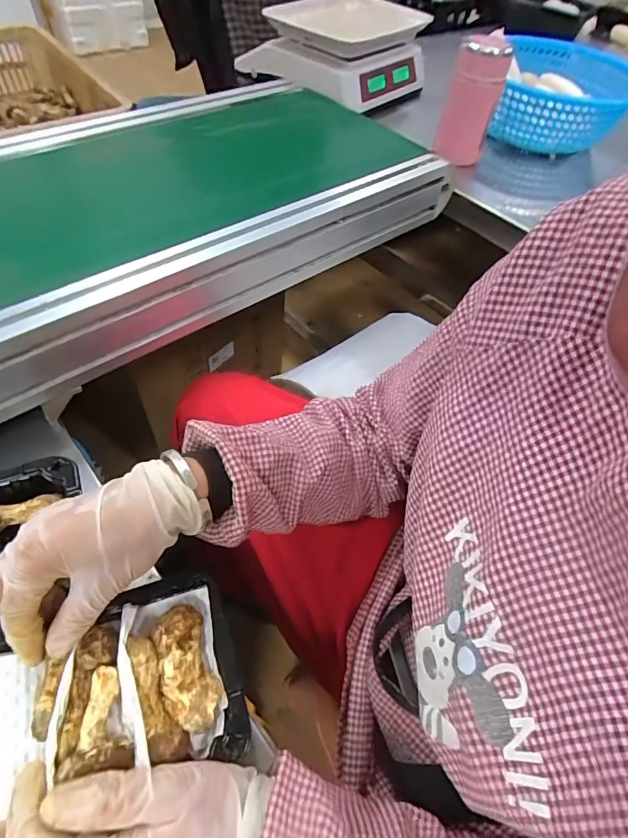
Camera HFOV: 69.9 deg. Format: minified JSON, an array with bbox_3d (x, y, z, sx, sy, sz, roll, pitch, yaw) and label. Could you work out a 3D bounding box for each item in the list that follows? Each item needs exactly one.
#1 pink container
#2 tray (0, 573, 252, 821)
[{"bbox_3d":[0.223,-0.446,0.642,0.069,0.142,0.065,19,54,8],"label":"pink container"},{"bbox_3d":[-0.141,0.174,0.278,0.179,0.034,0.115,-15,56,-16],"label":"tray"}]

